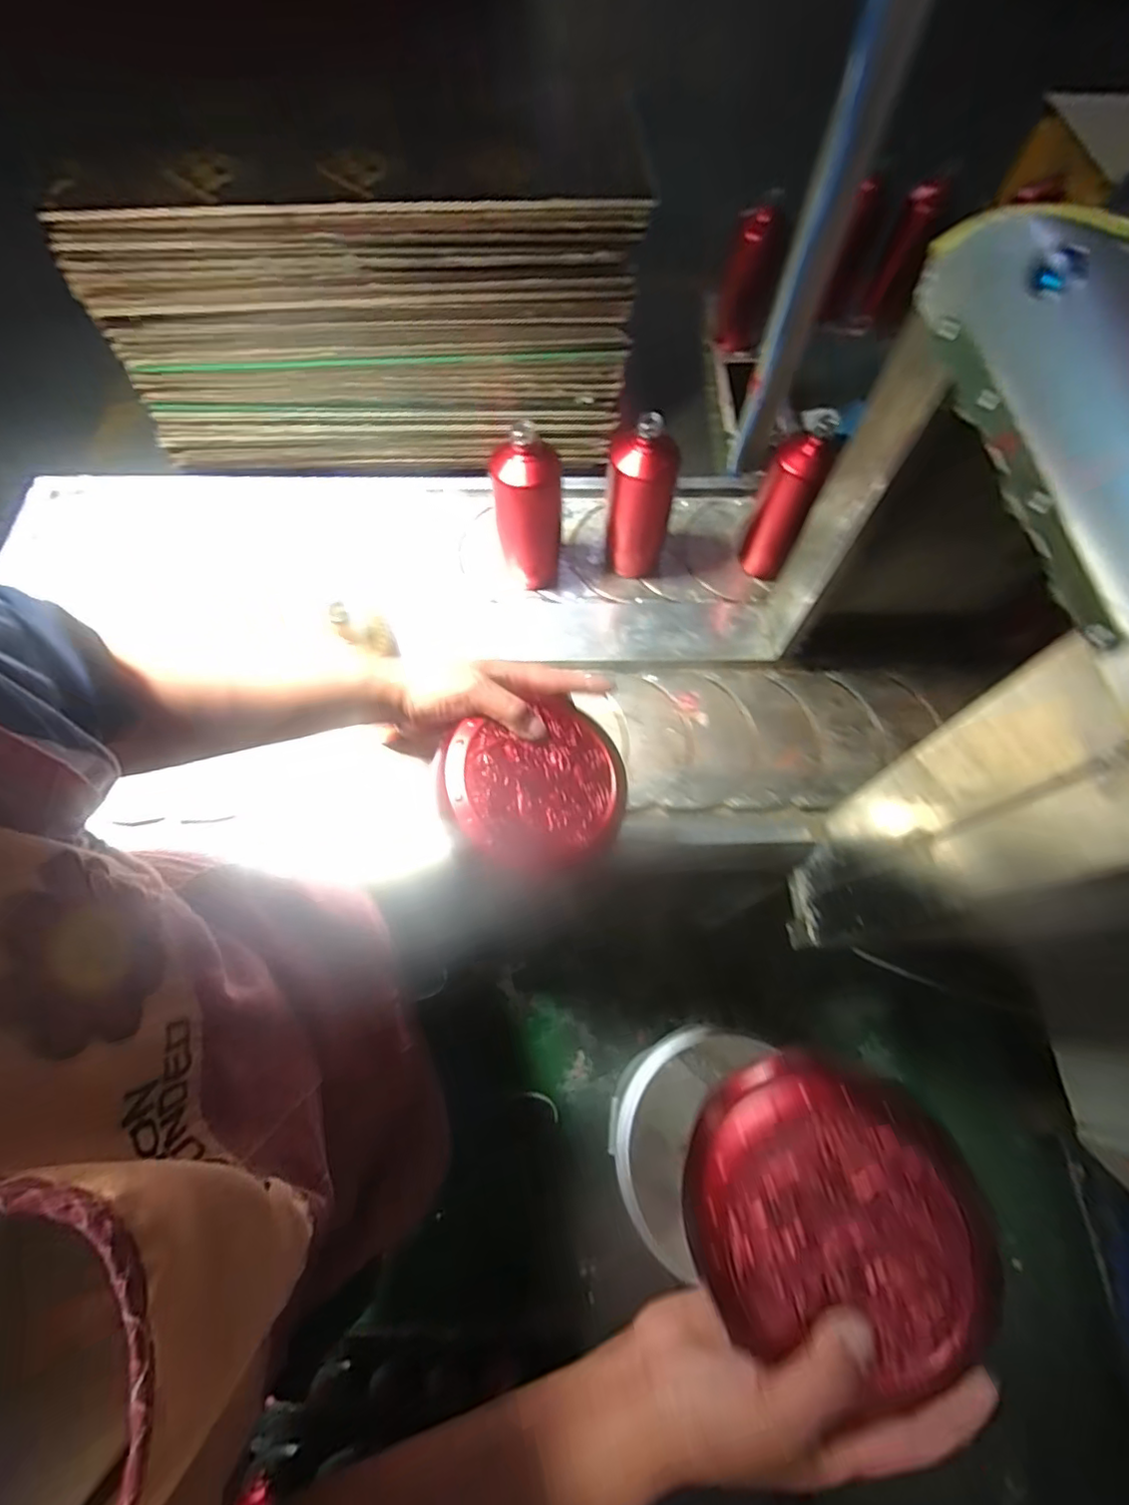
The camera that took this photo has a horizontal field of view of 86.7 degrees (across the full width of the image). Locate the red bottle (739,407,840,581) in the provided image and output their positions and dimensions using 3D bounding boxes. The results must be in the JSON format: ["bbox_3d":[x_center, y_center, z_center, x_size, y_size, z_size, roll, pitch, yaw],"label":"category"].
[{"bbox_3d":[0.263,-0.297,0.722,0.060,0.217,0.056,23,68,9],"label":"red bottle"}]

